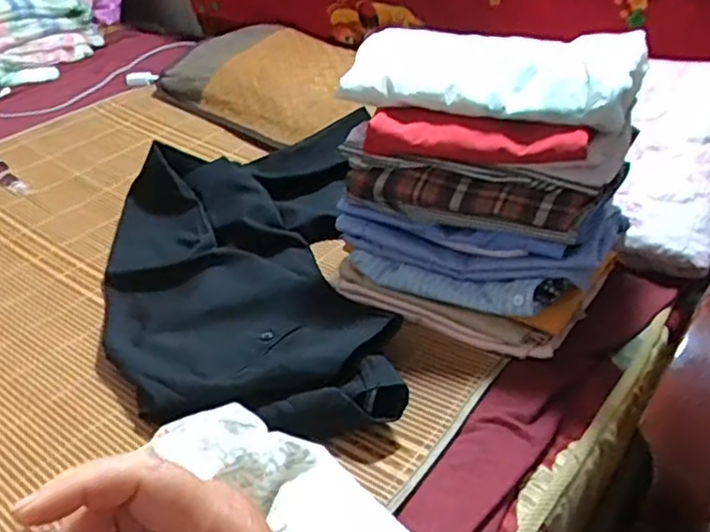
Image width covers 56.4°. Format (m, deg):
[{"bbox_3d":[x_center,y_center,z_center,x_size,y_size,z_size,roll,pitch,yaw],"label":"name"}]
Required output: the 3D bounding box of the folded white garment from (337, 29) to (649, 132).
[{"bbox_3d":[0.155,-0.218,0.723,0.292,0.044,0.196,15,39,24],"label":"folded white garment"}]

